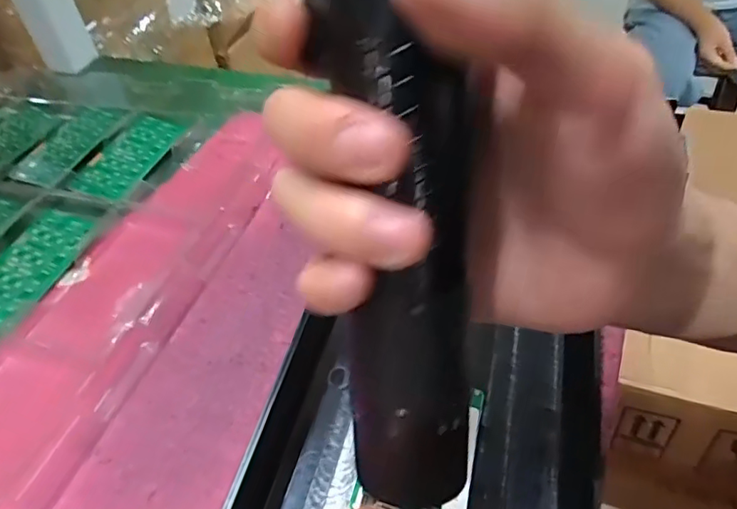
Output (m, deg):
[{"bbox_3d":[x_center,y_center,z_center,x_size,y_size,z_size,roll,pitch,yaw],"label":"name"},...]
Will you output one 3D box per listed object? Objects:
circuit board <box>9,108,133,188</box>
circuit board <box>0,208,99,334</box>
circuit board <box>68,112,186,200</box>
[{"bbox_3d":[-0.250,-0.093,0.471,0.058,0.011,0.095,13,48,19],"label":"circuit board"},{"bbox_3d":[-0.226,0.007,0.370,0.049,0.010,0.095,9,47,14],"label":"circuit board"},{"bbox_3d":[-0.191,-0.079,0.446,0.056,0.009,0.094,10,48,16],"label":"circuit board"}]

